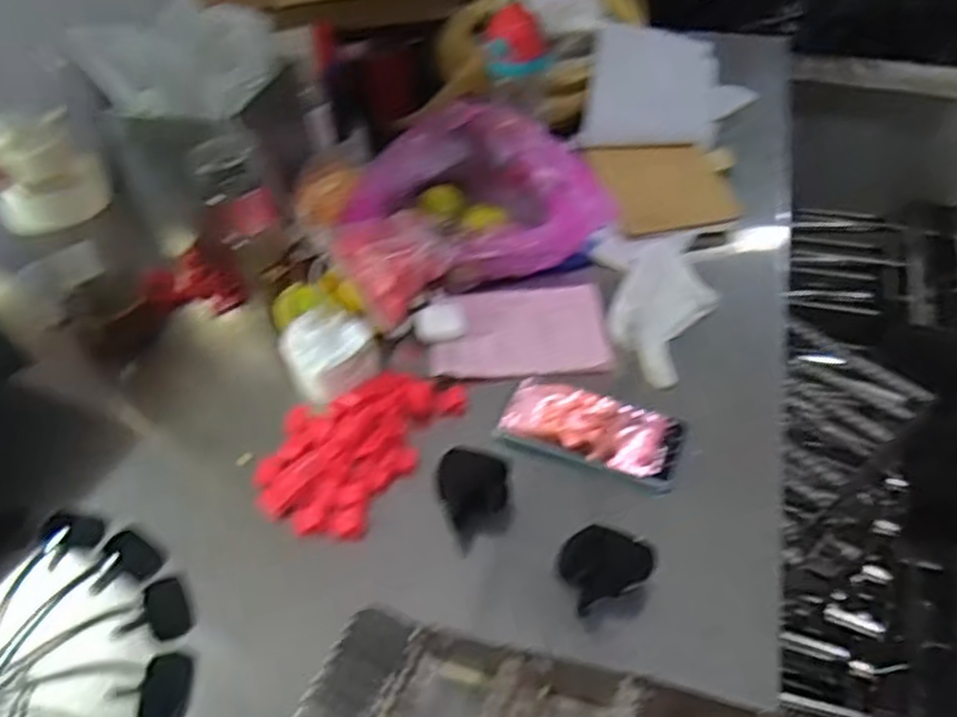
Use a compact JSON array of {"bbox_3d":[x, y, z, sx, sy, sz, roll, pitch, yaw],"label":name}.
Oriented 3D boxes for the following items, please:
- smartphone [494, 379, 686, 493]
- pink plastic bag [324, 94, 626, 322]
[{"bbox_3d":[0.101,0.063,0.697,0.157,0.009,0.079,16,50,18],"label":"smartphone"},{"bbox_3d":[-0.032,-0.181,0.860,0.284,0.108,0.238,-19,49,-15],"label":"pink plastic bag"}]

